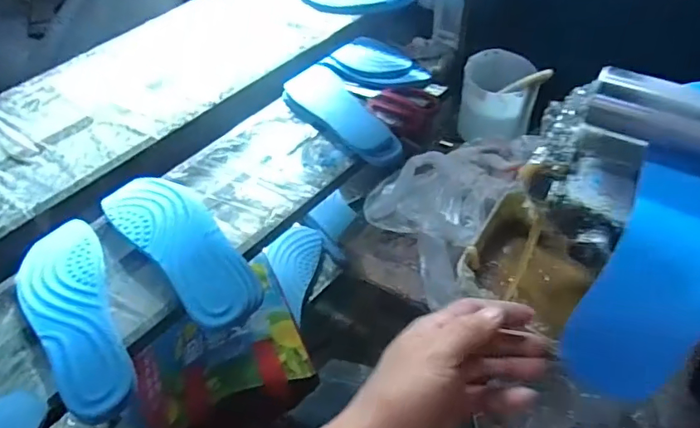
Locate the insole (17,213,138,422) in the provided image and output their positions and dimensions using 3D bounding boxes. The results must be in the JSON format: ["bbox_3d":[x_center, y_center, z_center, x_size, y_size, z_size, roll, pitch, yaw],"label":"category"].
[{"bbox_3d":[-0.304,0.109,0.549,0.087,0.022,0.254,-24,52,-16],"label":"insole"}]

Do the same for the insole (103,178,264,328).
[{"bbox_3d":[-0.188,0.035,0.590,0.108,0.037,0.227,-38,57,-25],"label":"insole"}]

